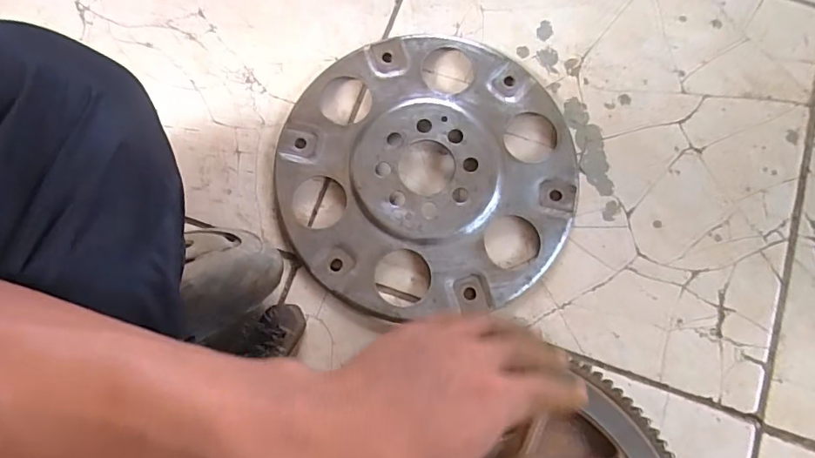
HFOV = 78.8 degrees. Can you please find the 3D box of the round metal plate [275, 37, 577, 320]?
[{"bbox_3d":[0.016,-0.051,0.443,0.259,0.014,0.250,0,79,1],"label":"round metal plate"}]

